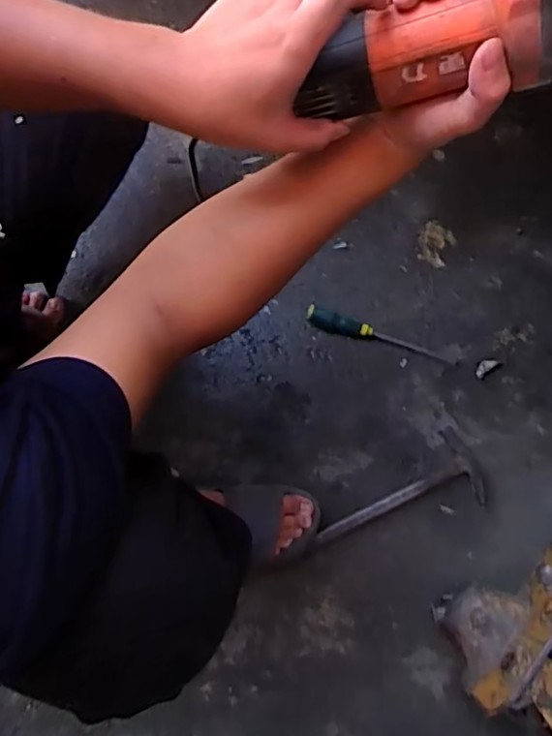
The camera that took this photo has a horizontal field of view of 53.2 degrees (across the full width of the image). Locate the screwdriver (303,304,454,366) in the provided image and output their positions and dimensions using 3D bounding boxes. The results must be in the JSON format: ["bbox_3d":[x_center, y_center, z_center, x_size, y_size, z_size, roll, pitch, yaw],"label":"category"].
[{"bbox_3d":[0.164,-0.046,0.872,0.240,0.030,0.029,20,79,4],"label":"screwdriver"}]

